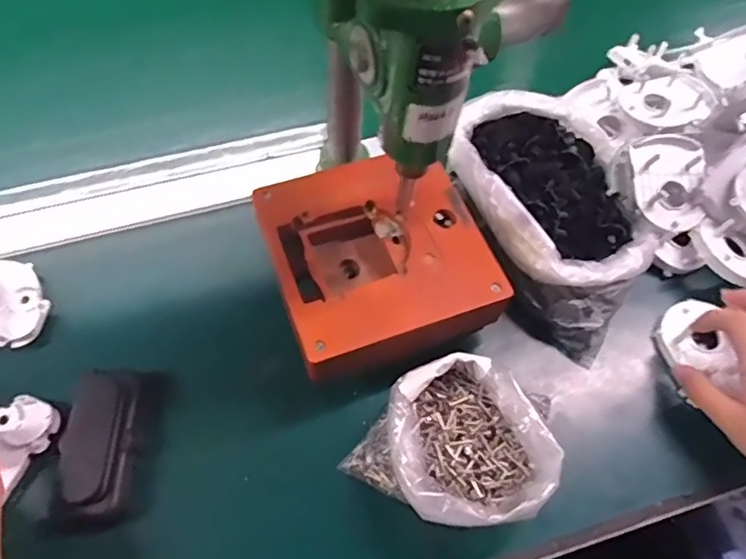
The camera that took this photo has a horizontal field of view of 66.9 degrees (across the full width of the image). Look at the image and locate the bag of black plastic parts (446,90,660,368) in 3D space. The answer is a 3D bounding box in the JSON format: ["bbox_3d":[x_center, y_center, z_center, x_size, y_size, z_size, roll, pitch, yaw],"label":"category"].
[{"bbox_3d":[0.155,-0.057,0.481,0.132,0.066,0.229,-16,63,-9],"label":"bag of black plastic parts"}]

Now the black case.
[{"bbox_3d":[-0.194,0.112,0.394,0.052,0.021,0.100,-2,61,-2],"label":"black case"}]

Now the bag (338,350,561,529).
[{"bbox_3d":[0.060,0.117,0.388,0.115,0.069,0.110,38,67,18],"label":"bag"}]

